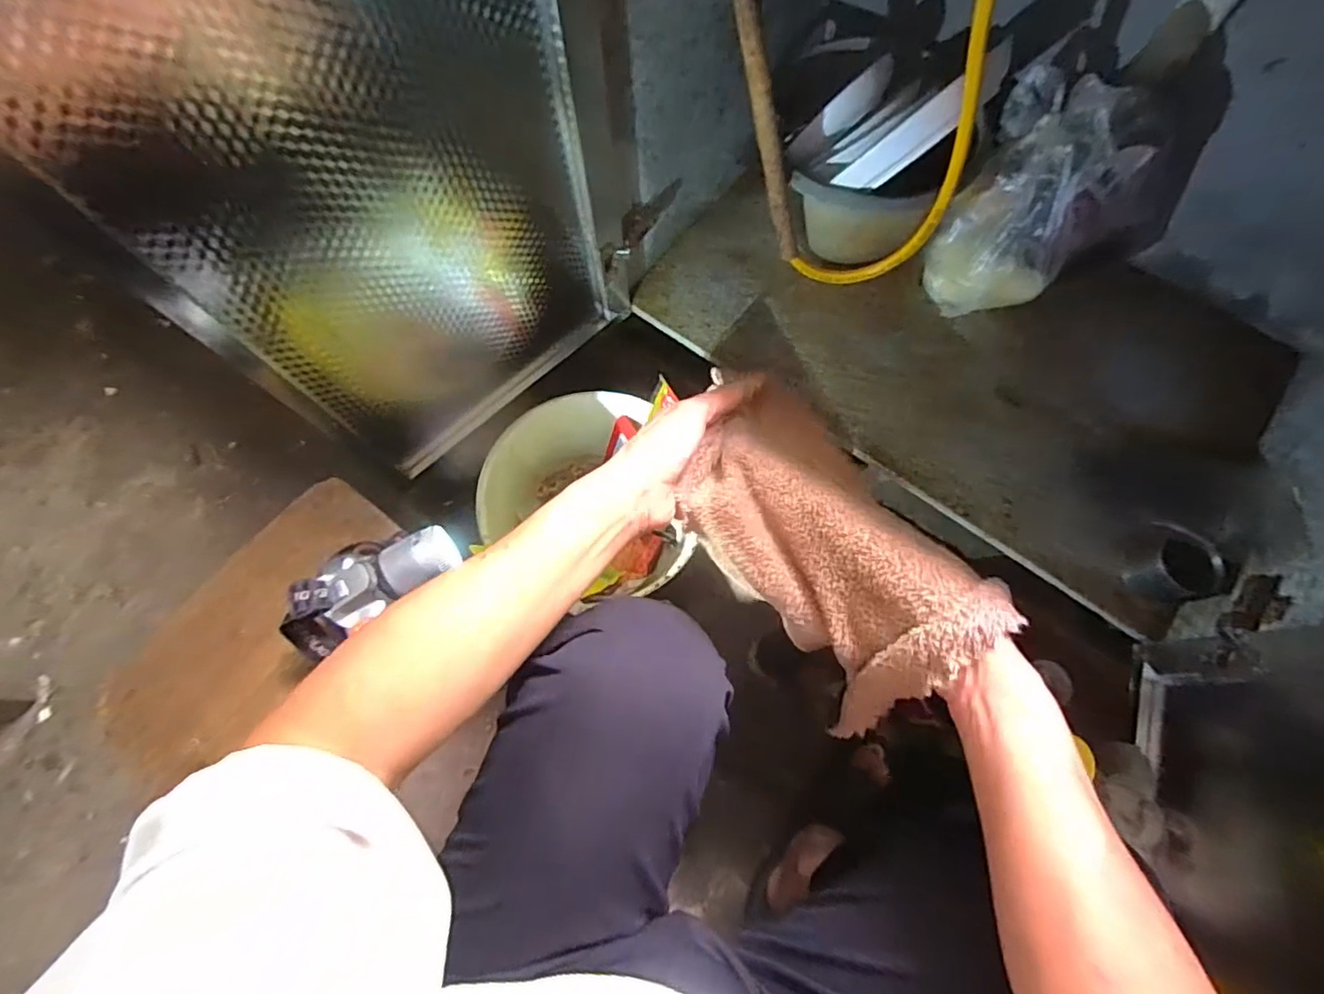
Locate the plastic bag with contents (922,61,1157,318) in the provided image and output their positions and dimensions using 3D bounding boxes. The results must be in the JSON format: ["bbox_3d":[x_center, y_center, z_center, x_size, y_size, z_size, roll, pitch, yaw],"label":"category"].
[{"bbox_3d":[0.456,-0.363,0.733,0.170,0.243,0.183,34,74,11],"label":"plastic bag with contents"}]

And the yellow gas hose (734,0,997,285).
[{"bbox_3d":[0.209,-0.431,0.622,0.291,0.457,0.102,29,73,9],"label":"yellow gas hose"}]

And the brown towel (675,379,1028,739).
[{"bbox_3d":[0.108,0.046,0.407,0.103,0.118,0.219,-38,75,-12],"label":"brown towel"}]

